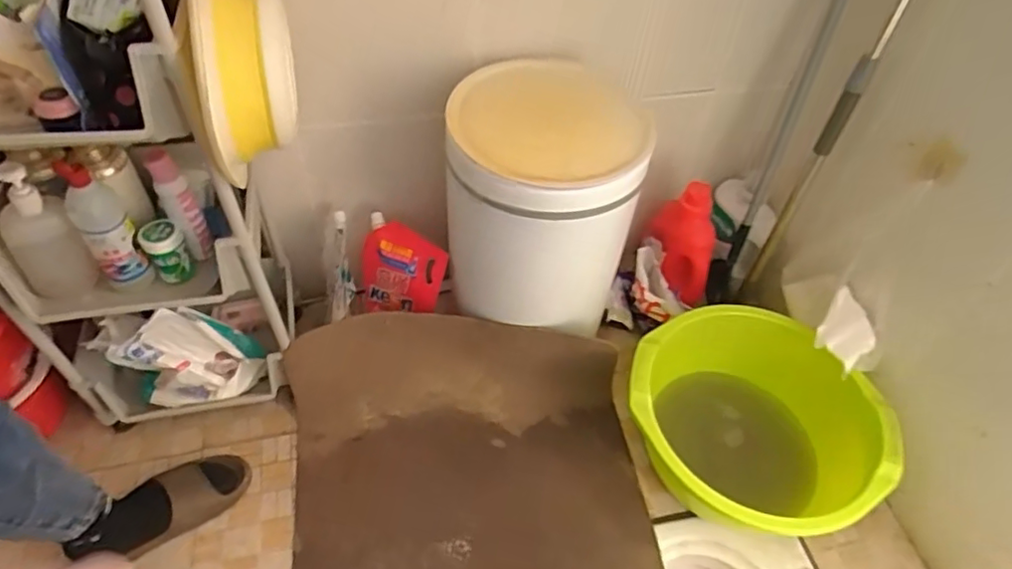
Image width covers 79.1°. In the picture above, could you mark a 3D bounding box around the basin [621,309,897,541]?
[{"bbox_3d":[0.352,0.229,0.934,0.278,0.218,0.352,-29,58,-26],"label":"basin"}]

